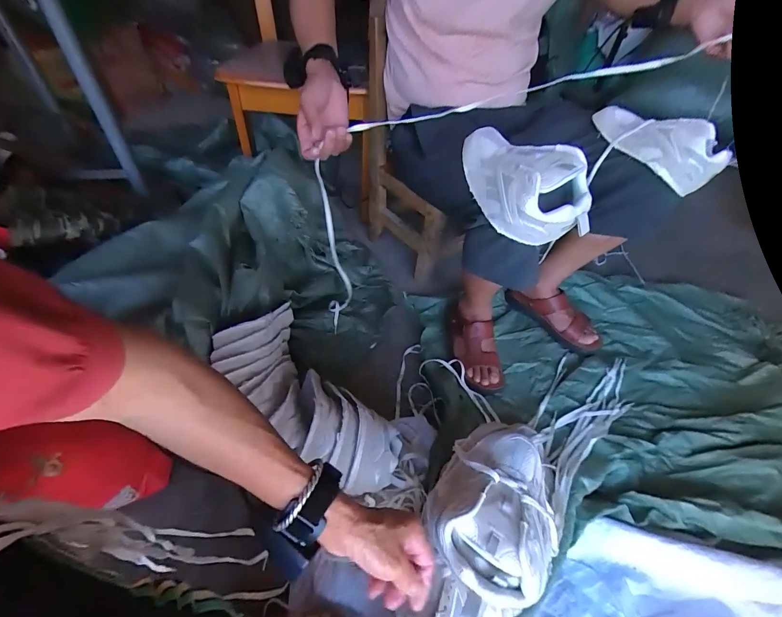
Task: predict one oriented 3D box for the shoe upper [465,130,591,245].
[{"bbox_3d":[0.208,-0.219,0.581,0.133,0.111,0.245,0,48,-5],"label":"shoe upper"}]

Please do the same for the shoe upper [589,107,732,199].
[{"bbox_3d":[0.495,-0.326,0.676,0.108,0.092,0.248,-12,50,-15],"label":"shoe upper"}]

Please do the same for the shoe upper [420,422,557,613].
[{"bbox_3d":[0.156,0.266,0.500,0.170,0.103,0.249,27,52,19],"label":"shoe upper"}]

